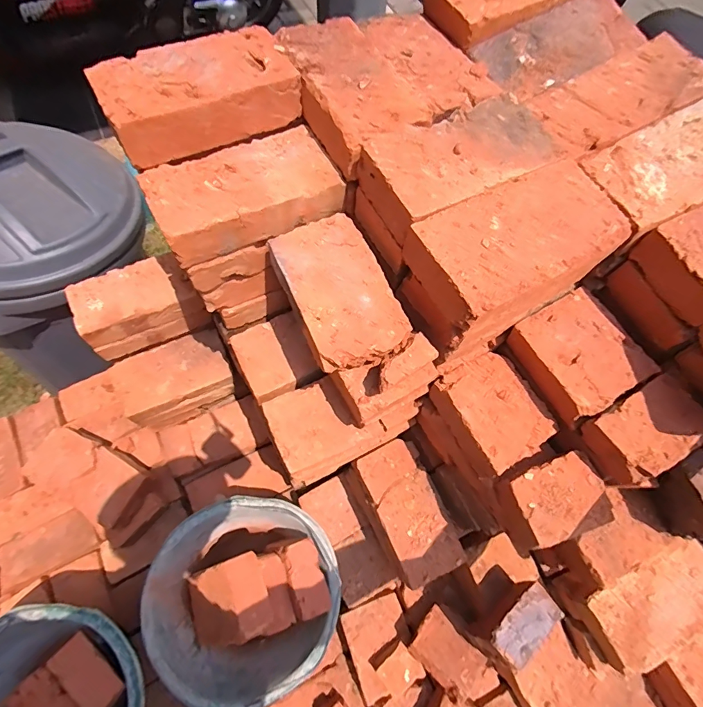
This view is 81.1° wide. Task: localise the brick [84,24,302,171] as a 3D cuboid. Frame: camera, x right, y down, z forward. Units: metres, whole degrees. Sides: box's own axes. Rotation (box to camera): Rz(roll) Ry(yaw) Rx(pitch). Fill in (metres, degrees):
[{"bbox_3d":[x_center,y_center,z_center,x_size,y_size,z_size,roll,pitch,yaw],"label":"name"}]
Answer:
[{"bbox_3d":[-0.162,-0.276,0.436,0.196,0.056,0.102,-29,71,-13],"label":"brick"}]

